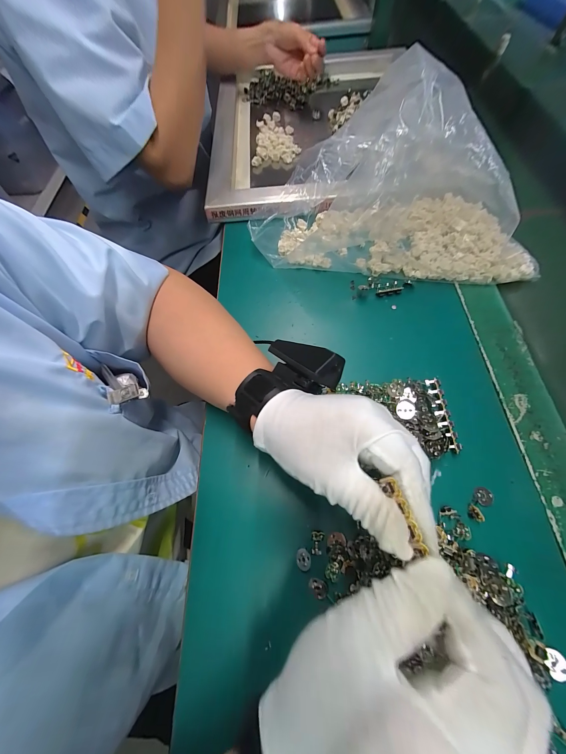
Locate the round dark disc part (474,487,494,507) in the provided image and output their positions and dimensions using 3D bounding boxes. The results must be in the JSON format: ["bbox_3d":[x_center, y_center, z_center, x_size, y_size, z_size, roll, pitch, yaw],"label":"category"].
[{"bbox_3d":[0.178,0.106,0.236,0.016,0.004,0.015,-1,65,3],"label":"round dark disc part"}]

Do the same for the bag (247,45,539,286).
[{"bbox_3d":[0.140,-0.234,0.317,0.353,0.146,0.162,7,65,7],"label":"bag"}]

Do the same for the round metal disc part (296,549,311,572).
[{"bbox_3d":[0.017,0.151,0.221,0.011,0.005,0.015,-9,65,-1],"label":"round metal disc part"}]

